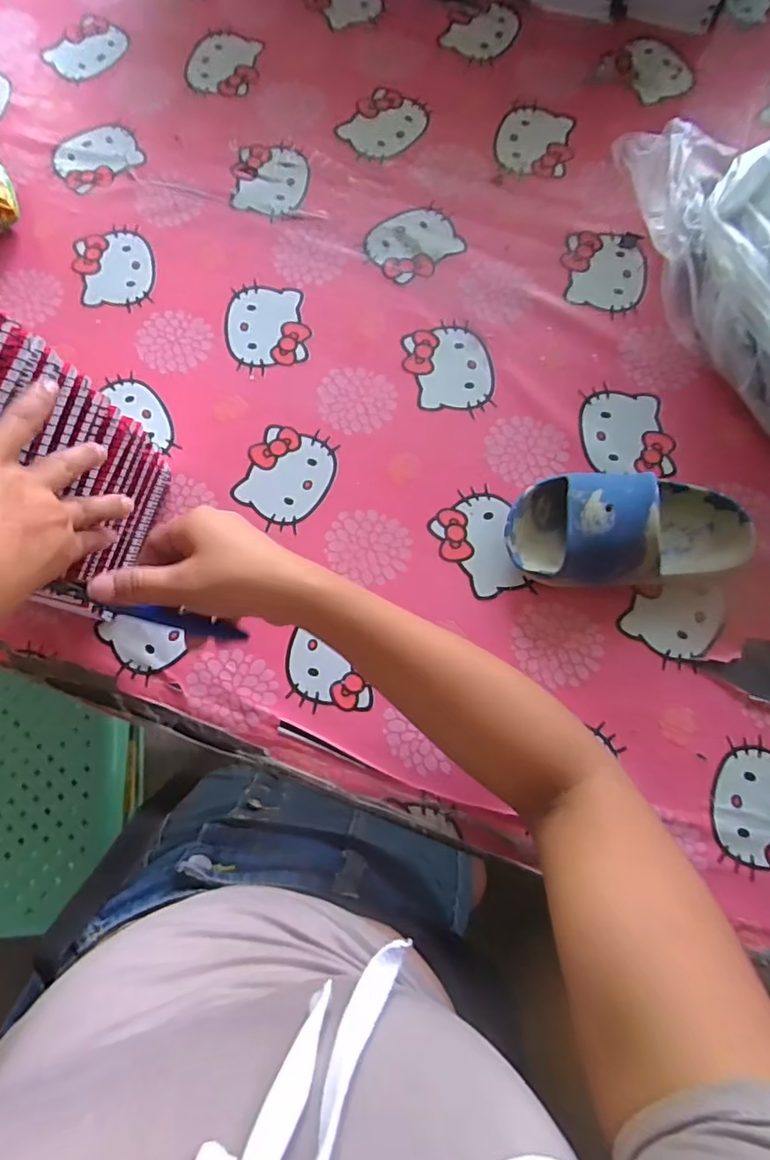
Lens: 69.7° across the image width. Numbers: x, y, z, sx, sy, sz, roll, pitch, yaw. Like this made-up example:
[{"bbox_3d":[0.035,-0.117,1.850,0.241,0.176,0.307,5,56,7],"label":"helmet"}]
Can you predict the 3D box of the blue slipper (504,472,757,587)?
[{"bbox_3d":[0.181,-0.037,0.405,0.173,0.065,0.080,1,77,1],"label":"blue slipper"}]

